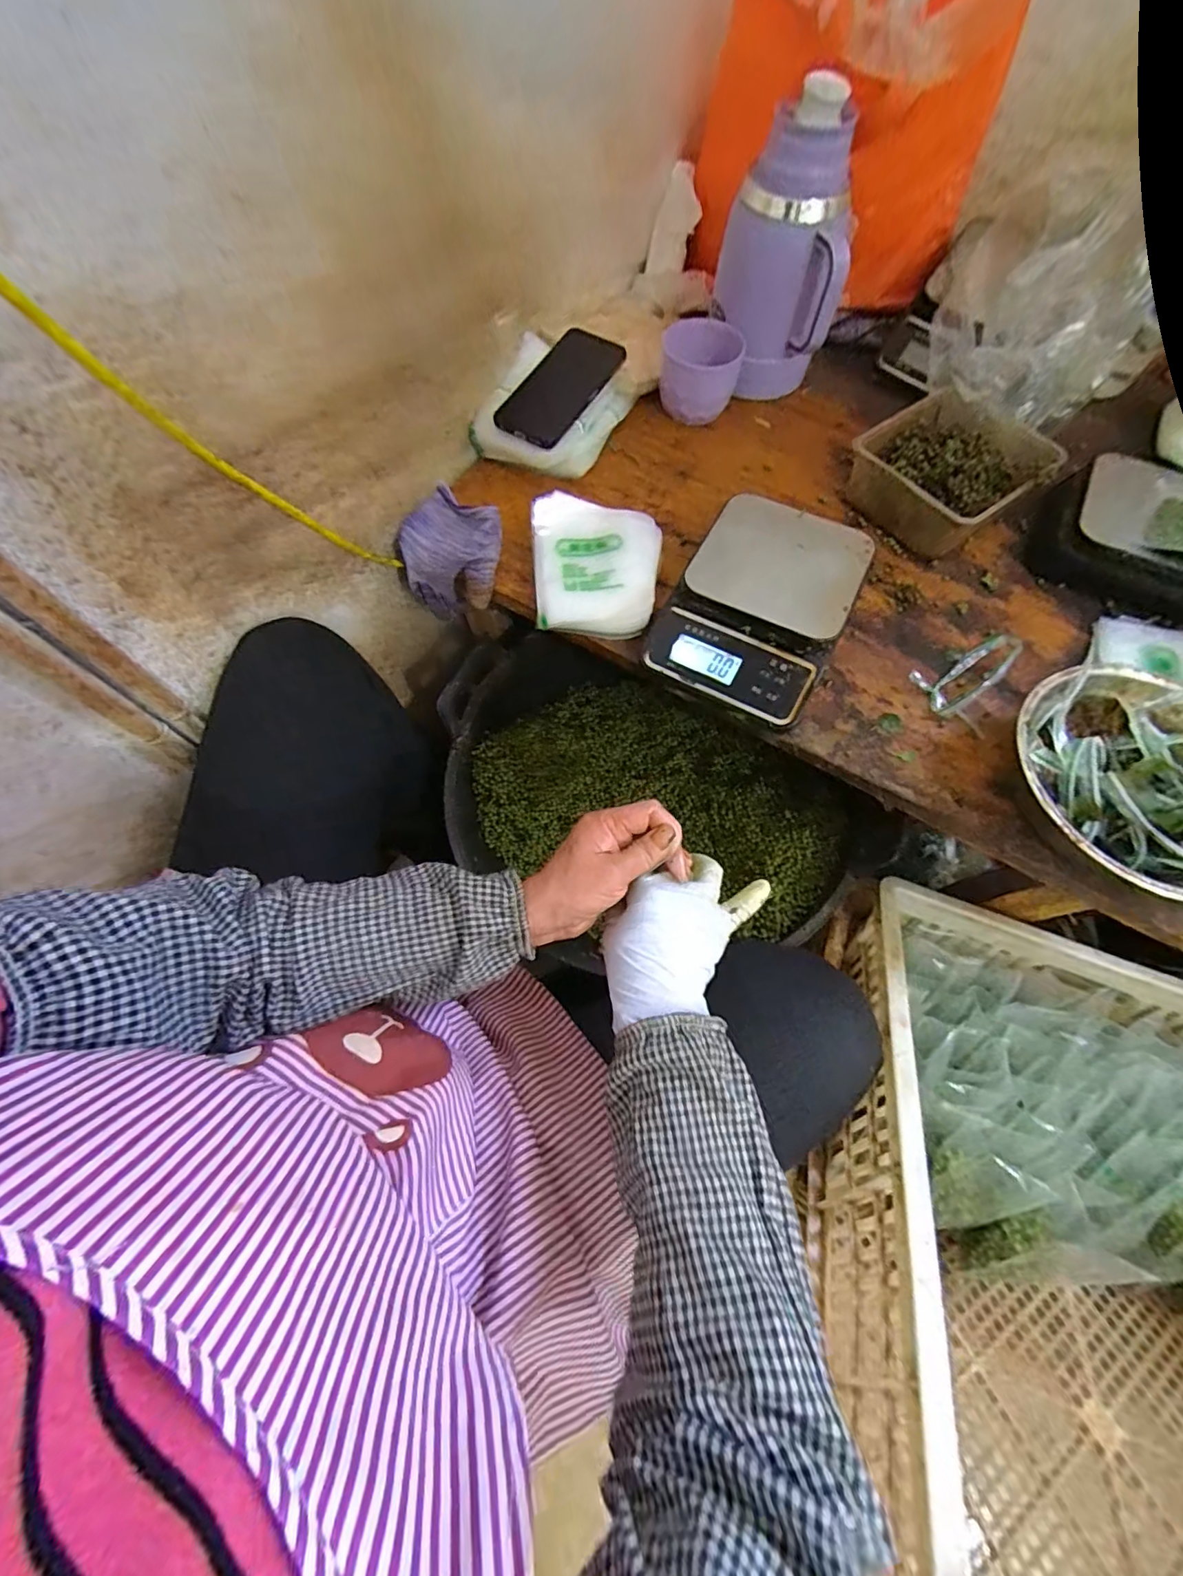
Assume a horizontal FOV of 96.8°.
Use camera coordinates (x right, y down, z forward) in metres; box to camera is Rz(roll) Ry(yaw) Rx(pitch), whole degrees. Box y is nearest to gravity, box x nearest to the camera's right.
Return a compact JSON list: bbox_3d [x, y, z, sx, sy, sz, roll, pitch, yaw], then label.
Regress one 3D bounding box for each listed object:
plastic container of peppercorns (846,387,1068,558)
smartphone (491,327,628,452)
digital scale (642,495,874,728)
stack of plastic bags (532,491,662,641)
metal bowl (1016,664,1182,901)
[{"bbox_3d":[0.380,-0.336,0.563,0.172,0.059,0.159,-37,72,-14],"label":"plastic container of peppercorns"},{"bbox_3d":[-0.037,-0.447,0.582,0.079,0.015,0.182,30,72,7],"label":"smartphone"},{"bbox_3d":[0.158,-0.168,0.491,0.151,0.055,0.206,29,70,11],"label":"digital scale"},{"bbox_3d":[0.002,-0.223,0.525,0.128,0.041,0.158,8,68,3],"label":"stack of plastic bags"},{"bbox_3d":[0.413,-0.001,0.408,0.181,0.071,0.181,0,67,0],"label":"metal bowl"}]

